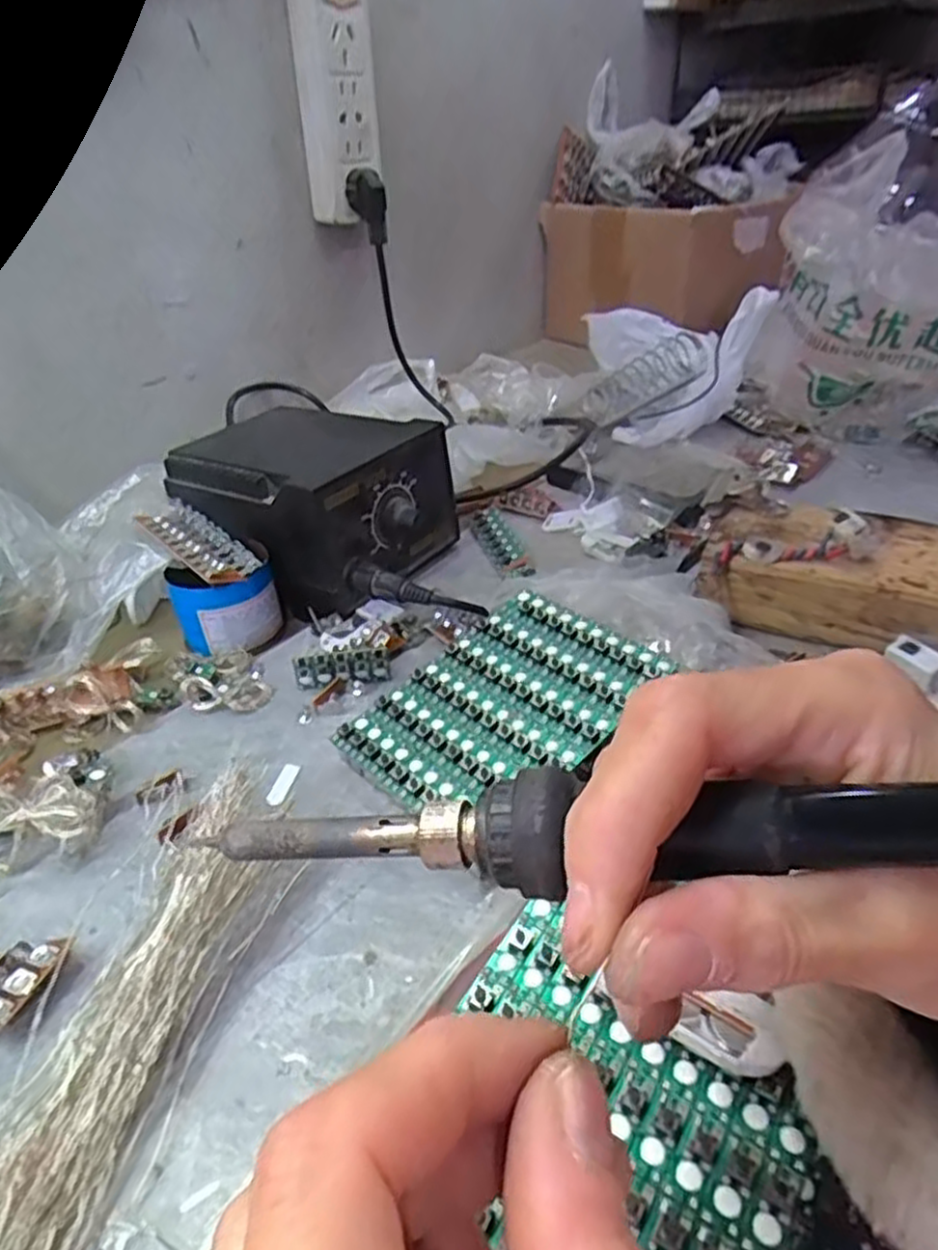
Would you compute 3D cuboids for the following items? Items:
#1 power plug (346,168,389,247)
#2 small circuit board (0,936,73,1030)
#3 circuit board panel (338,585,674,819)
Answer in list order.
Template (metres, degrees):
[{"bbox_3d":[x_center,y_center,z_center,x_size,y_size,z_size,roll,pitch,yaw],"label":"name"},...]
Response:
[{"bbox_3d":[-0.079,-0.327,0.590,0.030,0.051,0.017,-7,37,-5],"label":"power plug"},{"bbox_3d":[-0.154,0.121,0.258,0.025,0.012,0.032,12,39,21],"label":"small circuit board"},{"bbox_3d":[0.014,0.034,0.340,0.129,0.004,0.093,-37,48,-25],"label":"circuit board panel"}]

